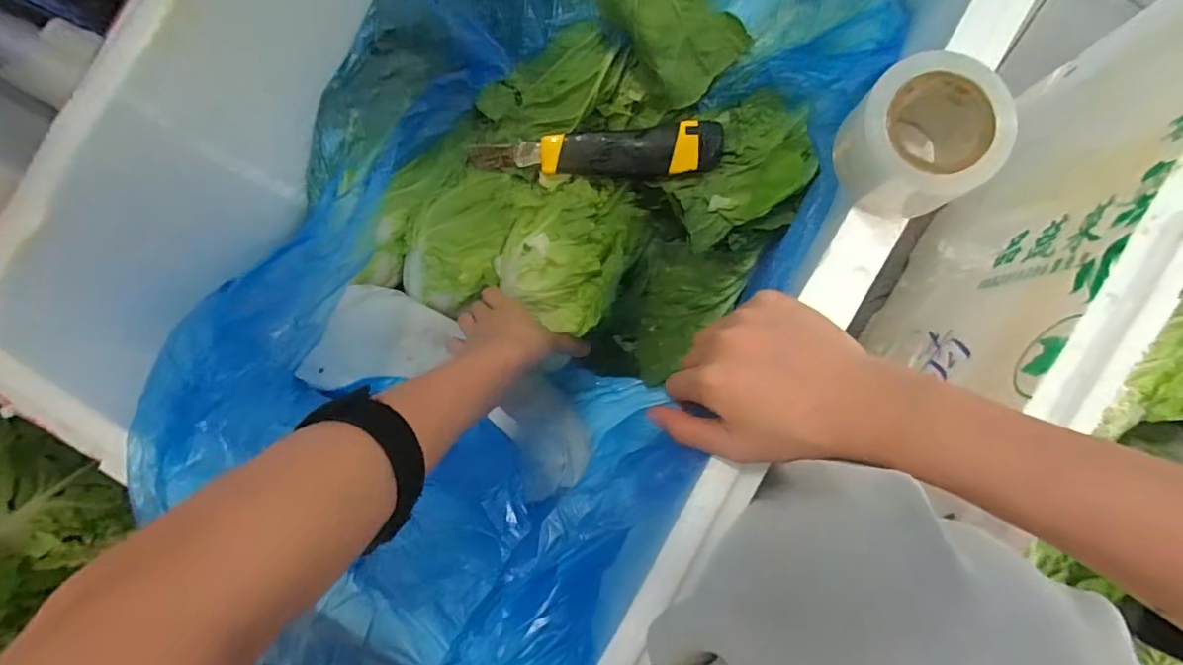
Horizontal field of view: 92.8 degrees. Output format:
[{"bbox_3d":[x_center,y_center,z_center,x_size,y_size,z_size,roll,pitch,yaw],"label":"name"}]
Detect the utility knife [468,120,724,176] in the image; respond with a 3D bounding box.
[{"bbox_3d":[0.004,-0.140,0.448,0.198,0.017,0.036,-4,86,2],"label":"utility knife"}]

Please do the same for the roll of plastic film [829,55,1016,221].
[{"bbox_3d":[0.157,-0.092,0.274,0.064,0.049,0.063,0,86,2],"label":"roll of plastic film"}]

